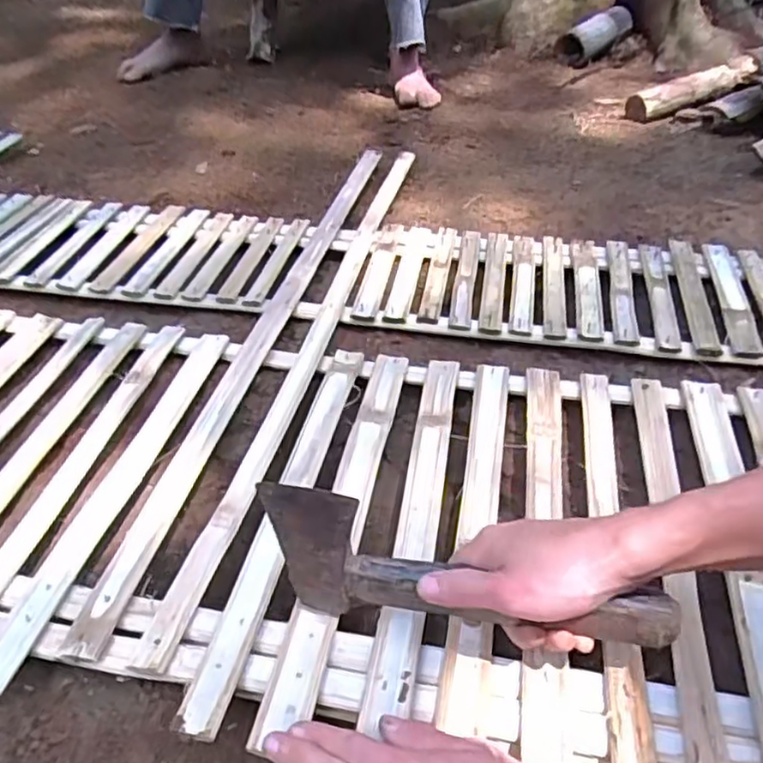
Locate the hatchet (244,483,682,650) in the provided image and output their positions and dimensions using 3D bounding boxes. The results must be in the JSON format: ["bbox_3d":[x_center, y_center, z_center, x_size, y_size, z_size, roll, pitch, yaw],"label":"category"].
[{"bbox_3d":[0.053,0.130,0.430,0.263,0.118,0.022,10,43,10],"label":"hatchet"}]

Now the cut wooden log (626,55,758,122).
[{"bbox_3d":[0.604,-0.575,1.286,0.251,0.056,0.047,-21,45,-3],"label":"cut wooden log"}]

